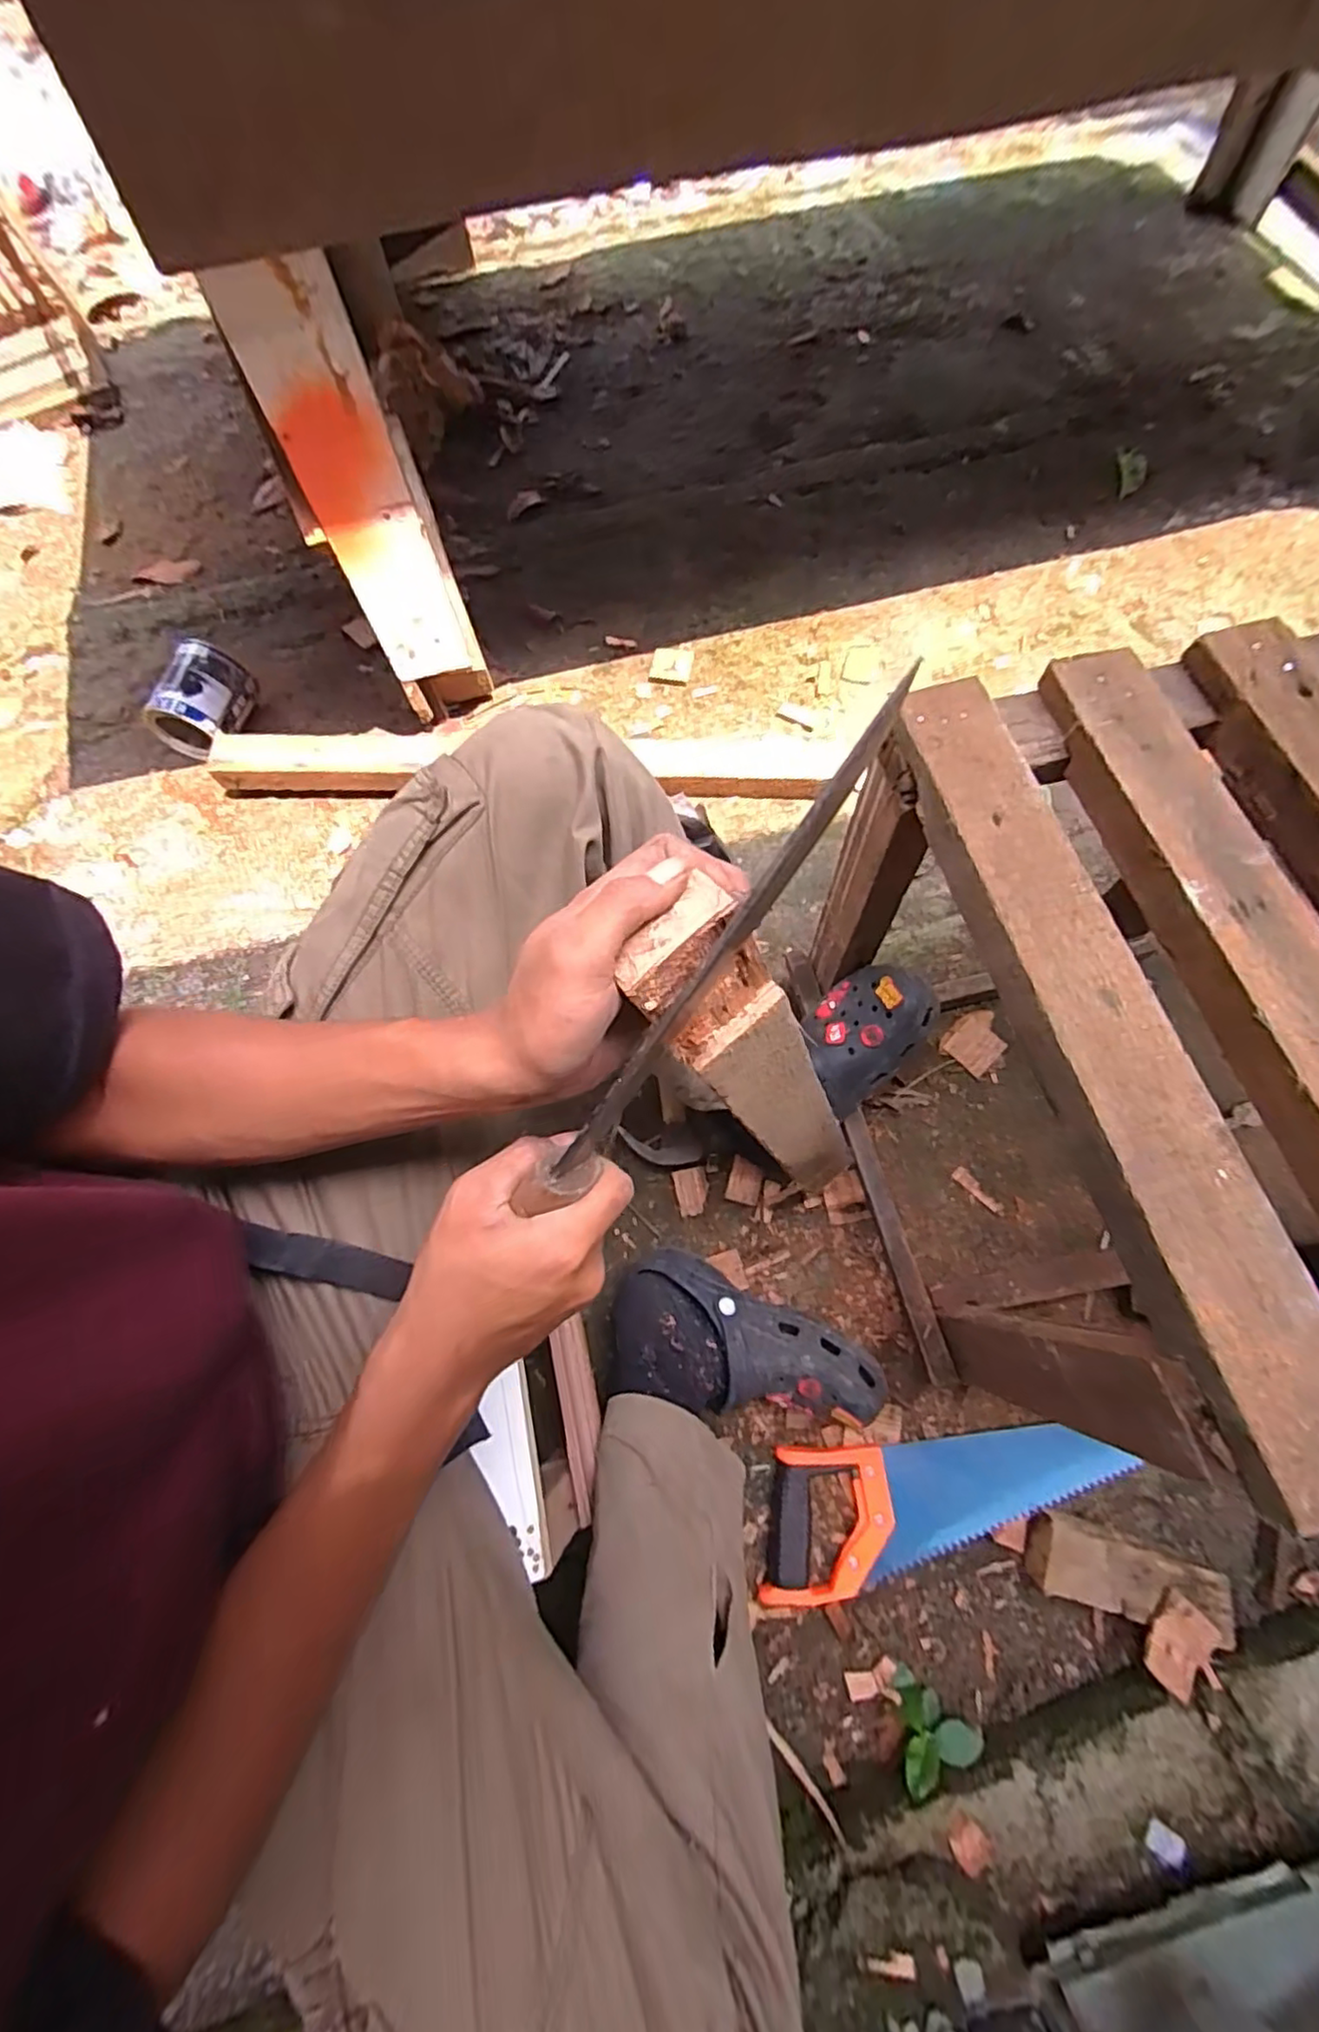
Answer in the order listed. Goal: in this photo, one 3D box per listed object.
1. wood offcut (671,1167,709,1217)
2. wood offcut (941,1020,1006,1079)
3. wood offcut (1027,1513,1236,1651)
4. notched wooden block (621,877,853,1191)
[{"bbox_3d":[0.037,0.196,0.743,0.037,0.005,0.050,-12,69,-3],"label":"wood offcut"},{"bbox_3d":[0.379,0.038,0.797,0.053,0.005,0.057,42,75,16],"label":"wood offcut"},{"bbox_3d":[0.425,0.504,0.594,0.171,0.037,0.062,12,70,6],"label":"wood offcut"},{"bbox_3d":[0.070,0.047,0.427,0.058,0.400,0.045,-40,57,1],"label":"notched wooden block"}]

